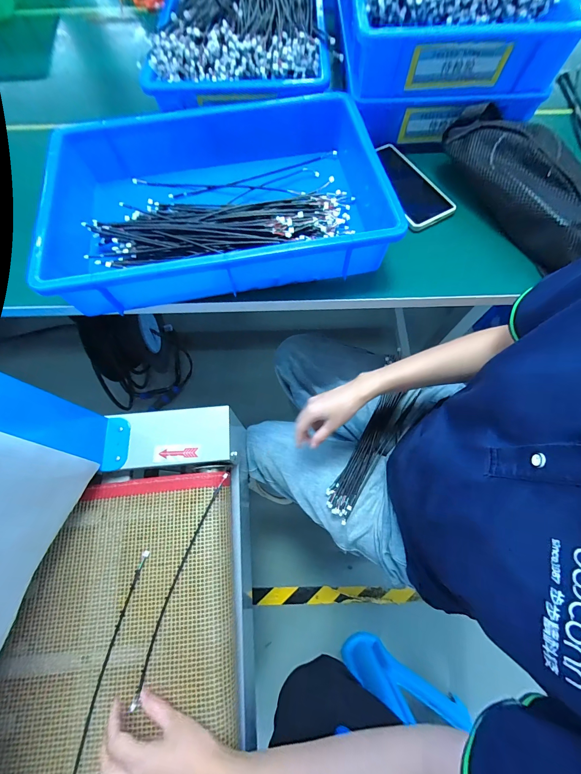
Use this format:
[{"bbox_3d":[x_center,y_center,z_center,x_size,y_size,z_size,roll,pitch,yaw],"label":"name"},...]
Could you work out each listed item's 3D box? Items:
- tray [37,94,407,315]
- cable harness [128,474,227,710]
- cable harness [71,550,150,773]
[{"bbox_3d":[-0.089,-0.258,0.415,0.410,0.077,0.284,-9,70,-3],"label":"tray"},{"bbox_3d":[-0.144,0.246,0.404,0.015,0.008,0.265,18,70,7],"label":"cable harness"},{"bbox_3d":[-0.229,0.354,0.364,0.015,0.012,0.279,10,70,4],"label":"cable harness"}]

